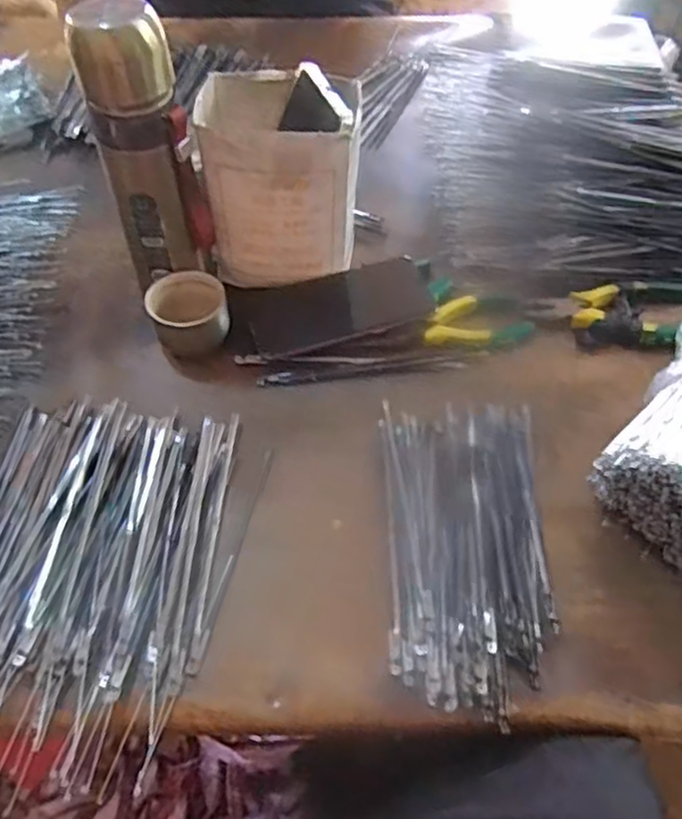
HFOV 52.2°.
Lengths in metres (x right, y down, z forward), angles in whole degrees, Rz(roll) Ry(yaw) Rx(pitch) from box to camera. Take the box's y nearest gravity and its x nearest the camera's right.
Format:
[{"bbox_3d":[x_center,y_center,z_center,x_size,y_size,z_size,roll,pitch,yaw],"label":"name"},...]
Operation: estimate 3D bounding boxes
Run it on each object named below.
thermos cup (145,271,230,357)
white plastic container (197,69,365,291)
[{"bbox_3d":[-0.126,-0.079,0.578,0.063,0.043,0.062,-13,56,-10],"label":"thermos cup"},{"bbox_3d":[-0.049,-0.189,0.583,0.117,0.155,0.098,-1,54,-2],"label":"white plastic container"}]

